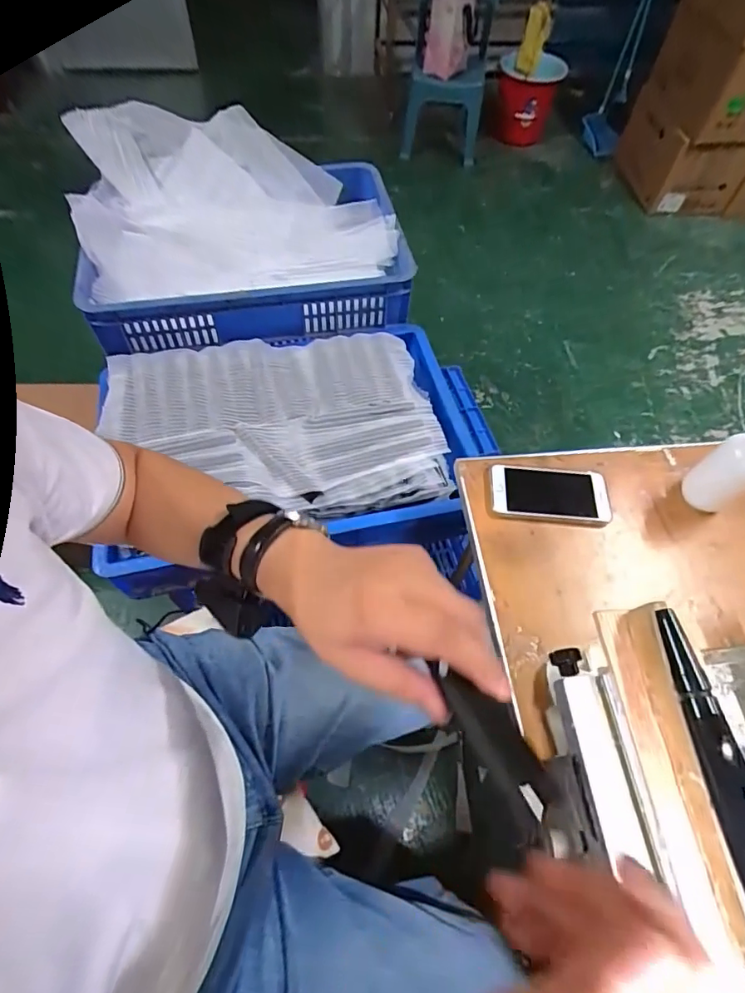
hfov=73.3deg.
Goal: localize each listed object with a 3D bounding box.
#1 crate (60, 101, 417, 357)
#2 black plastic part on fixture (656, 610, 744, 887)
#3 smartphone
[{"bbox_3d":[-0.249,-0.532,0.971,0.554,0.221,0.478,-10,60,-8],"label":"crate"},{"bbox_3d":[0.208,0.155,0.299,0.021,0.017,0.174,-3,60,-4],"label":"black plastic part on fixture"},{"bbox_3d":[0.239,-0.004,0.677,0.160,0.014,0.084,3,58,0],"label":"smartphone"}]

